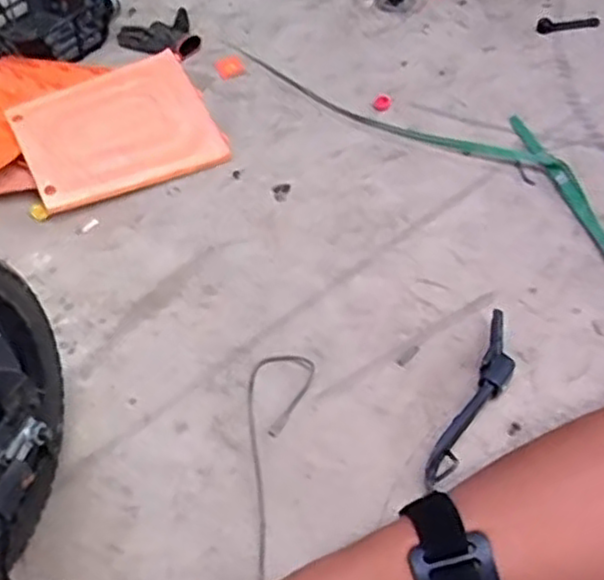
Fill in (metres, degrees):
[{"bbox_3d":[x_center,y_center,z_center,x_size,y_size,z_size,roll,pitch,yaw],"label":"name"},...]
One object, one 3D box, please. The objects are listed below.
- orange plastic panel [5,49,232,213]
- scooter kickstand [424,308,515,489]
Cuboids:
[{"bbox_3d":[-0.333,-0.289,1.313,0.329,0.022,0.253,-23,73,-15],"label":"orange plastic panel"},{"bbox_3d":[0.225,0.138,0.933,0.051,0.031,0.262,19,54,22],"label":"scooter kickstand"}]

